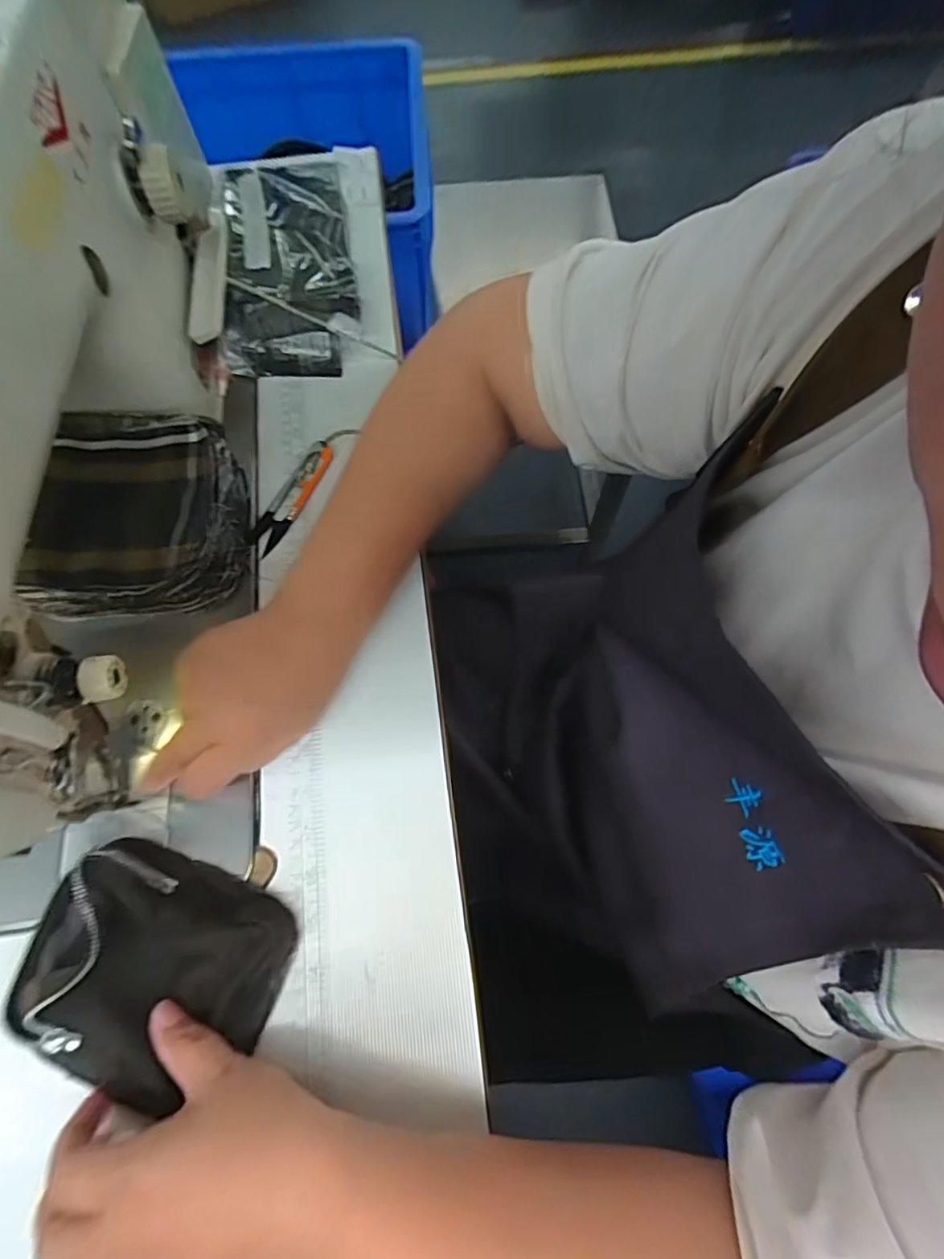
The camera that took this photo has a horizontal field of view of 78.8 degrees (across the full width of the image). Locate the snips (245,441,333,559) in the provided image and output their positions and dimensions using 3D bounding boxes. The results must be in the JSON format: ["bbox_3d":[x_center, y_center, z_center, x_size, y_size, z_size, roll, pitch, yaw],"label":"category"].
[{"bbox_3d":[-0.134,-0.101,0.427,0.027,0.011,0.099,23,70,10],"label":"snips"}]

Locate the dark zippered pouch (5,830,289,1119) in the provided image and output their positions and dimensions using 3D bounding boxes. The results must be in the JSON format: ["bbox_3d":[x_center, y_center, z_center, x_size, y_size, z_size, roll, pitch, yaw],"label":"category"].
[{"bbox_3d":[-0.179,0.185,0.312,0.139,0.034,0.113,20,69,8],"label":"dark zippered pouch"}]

